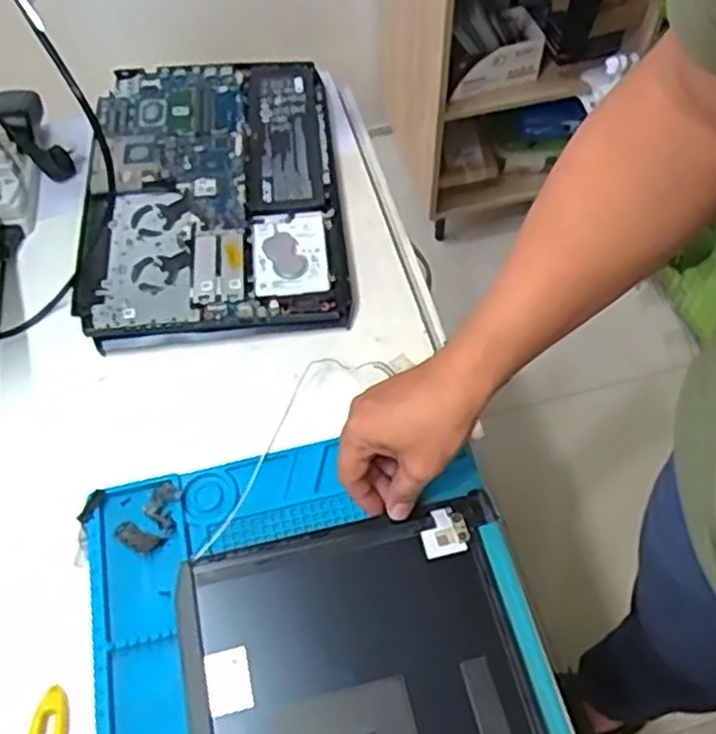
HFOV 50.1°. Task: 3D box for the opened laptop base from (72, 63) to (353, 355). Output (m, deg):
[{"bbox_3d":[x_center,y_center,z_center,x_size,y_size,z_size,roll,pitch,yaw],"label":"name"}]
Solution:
[{"bbox_3d":[-0.153,-0.187,0.797,0.252,0.035,0.368,-6,57,-1],"label":"opened laptop base"}]

